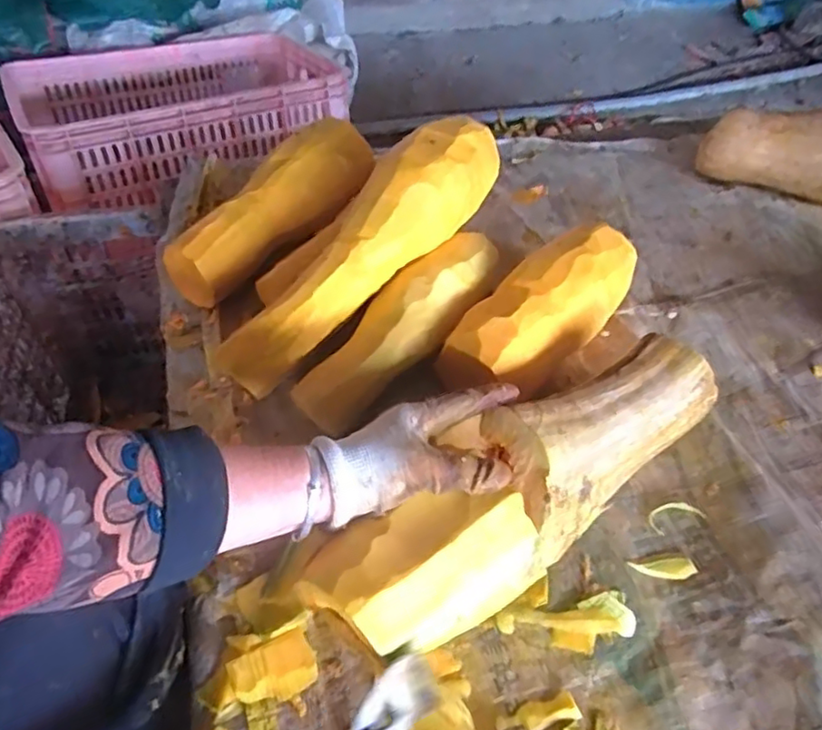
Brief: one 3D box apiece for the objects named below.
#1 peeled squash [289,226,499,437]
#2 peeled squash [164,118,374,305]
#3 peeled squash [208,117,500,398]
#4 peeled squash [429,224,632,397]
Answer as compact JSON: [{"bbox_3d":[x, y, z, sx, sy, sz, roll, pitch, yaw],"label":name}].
[{"bbox_3d":[-0.001,-0.043,0.594,0.073,0.066,0.267,35,56,23],"label":"peeled squash"},{"bbox_3d":[-0.152,-0.176,0.692,0.082,0.089,0.269,37,57,24],"label":"peeled squash"},{"bbox_3d":[-0.038,-0.115,0.605,0.080,0.079,0.364,37,76,25],"label":"peeled squash"},{"bbox_3d":[0.131,-0.045,0.619,0.102,0.091,0.249,36,57,24],"label":"peeled squash"}]

